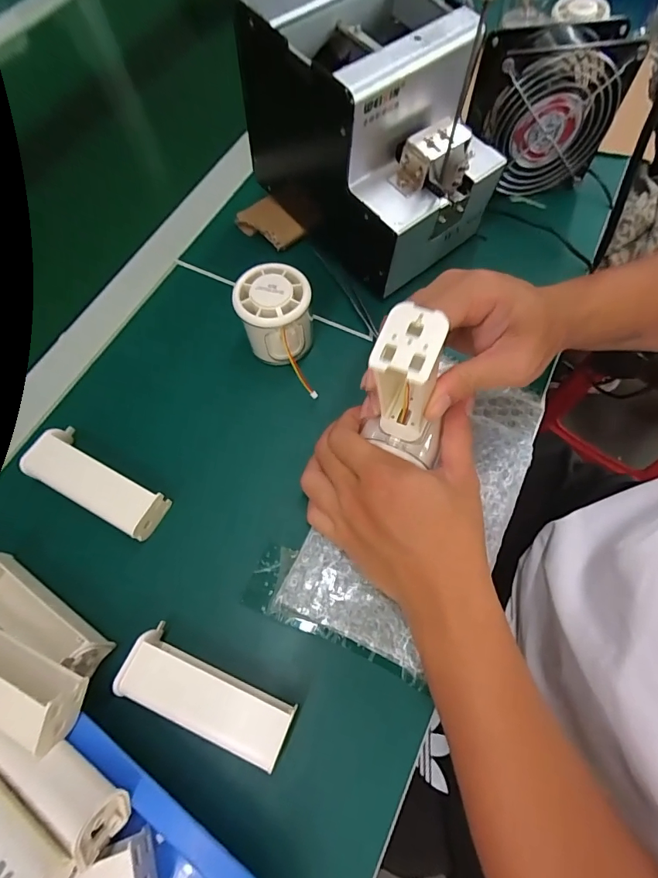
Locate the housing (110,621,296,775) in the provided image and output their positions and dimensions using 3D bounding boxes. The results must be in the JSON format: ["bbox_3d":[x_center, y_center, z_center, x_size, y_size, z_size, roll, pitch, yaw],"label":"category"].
[{"bbox_3d":[-0.071,0.150,0.257,0.101,0.020,0.037,20,68,9],"label":"housing"}]

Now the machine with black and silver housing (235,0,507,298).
[{"bbox_3d":[0.025,-0.257,0.362,0.123,0.162,0.211,-38,71,-15],"label":"machine with black and silver housing"}]

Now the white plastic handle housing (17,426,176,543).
[{"bbox_3d":[-0.164,0.030,0.311,0.104,0.021,0.038,26,69,12],"label":"white plastic handle housing"}]

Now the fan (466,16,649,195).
[{"bbox_3d":[0.191,-0.291,0.394,0.123,0.114,0.044,-5,66,-1],"label":"fan"}]

